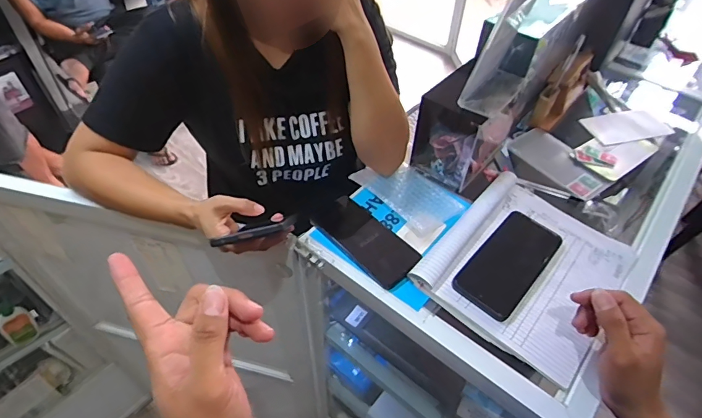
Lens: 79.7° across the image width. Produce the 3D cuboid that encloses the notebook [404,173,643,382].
[{"bbox_3d":[0.240,0.068,0.567,0.215,0.018,0.251,35,56,26],"label":"notebook"}]

